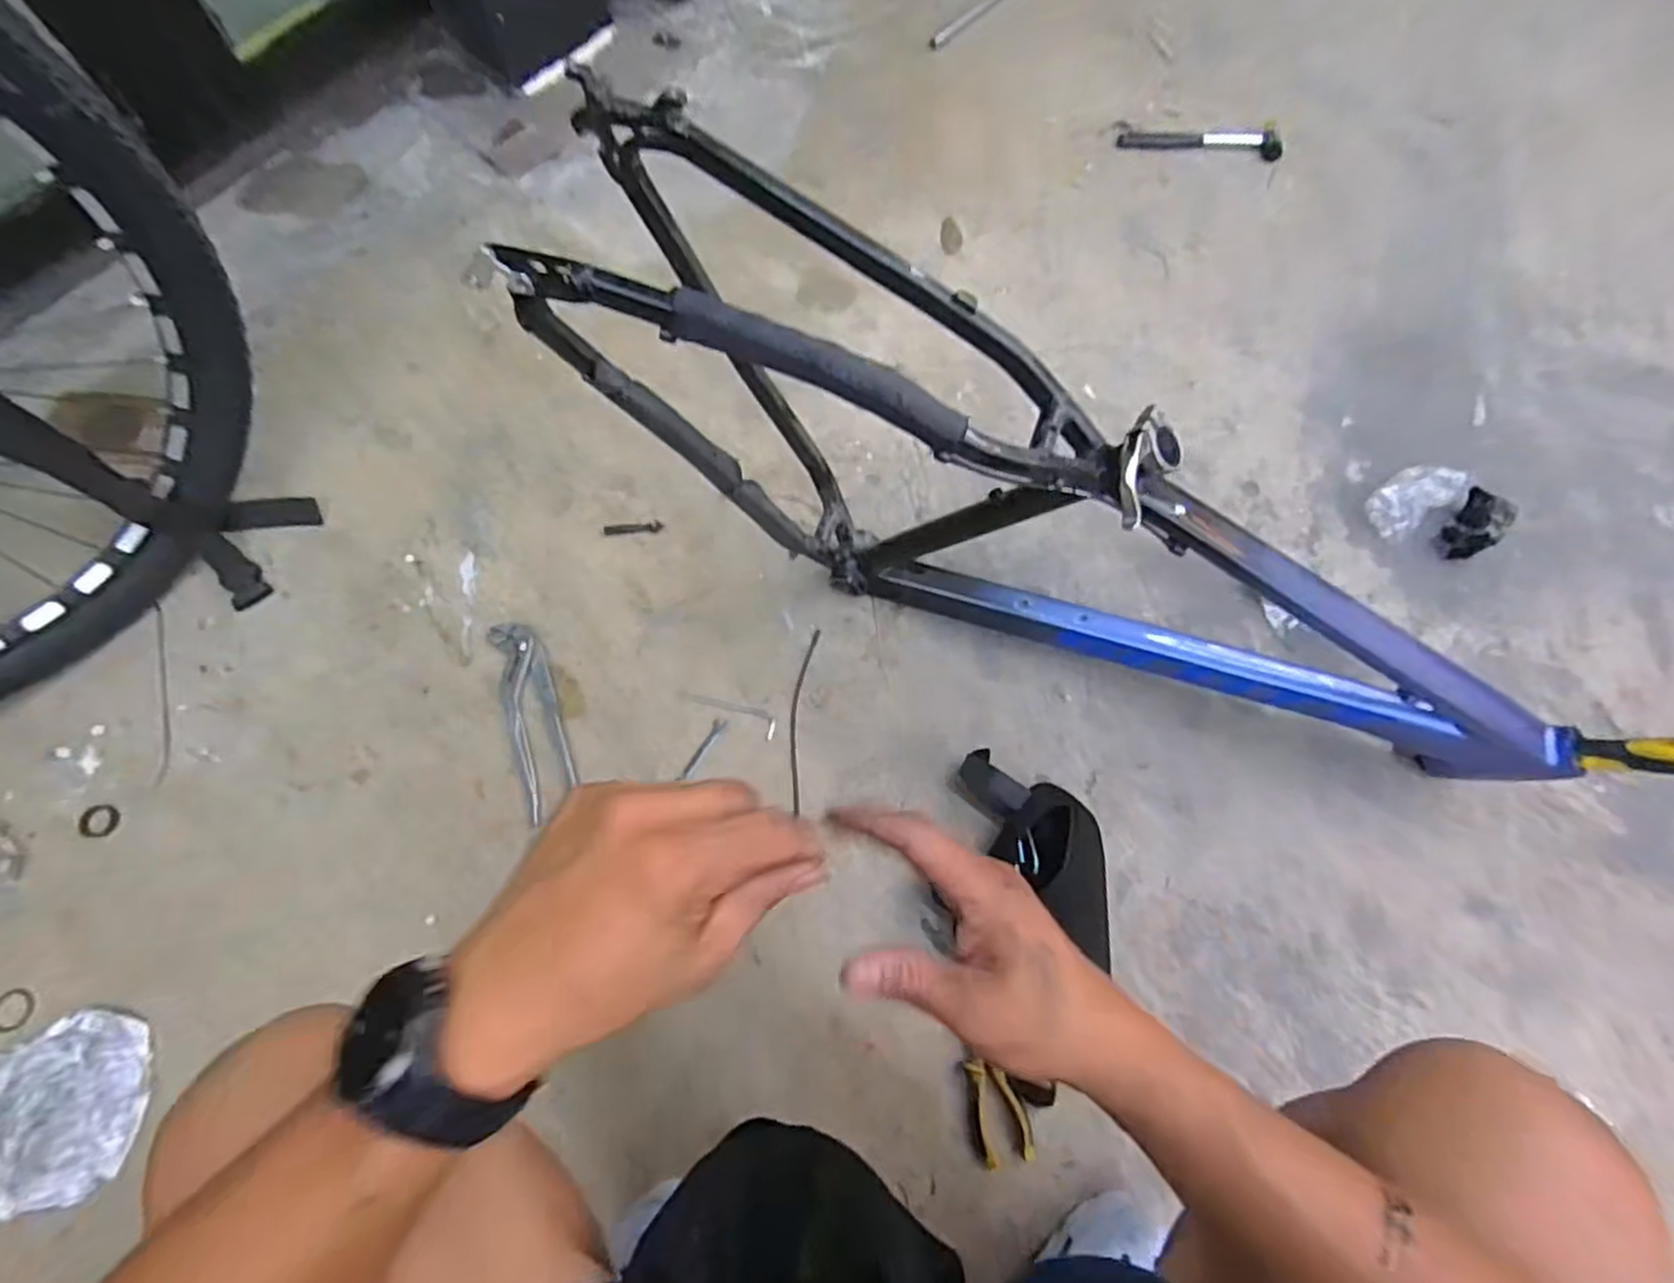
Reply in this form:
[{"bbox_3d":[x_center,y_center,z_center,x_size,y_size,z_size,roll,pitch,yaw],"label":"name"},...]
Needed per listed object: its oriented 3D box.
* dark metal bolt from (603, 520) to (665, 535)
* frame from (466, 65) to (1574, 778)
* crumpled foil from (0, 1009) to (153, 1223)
[{"bbox_3d":[-0.246,-0.137,0.925,0.071,0.006,0.015,-5,70,-4],"label":"dark metal bolt"},{"bbox_3d":[0.203,-0.090,0.746,0.981,0.384,0.160,26,69,-18],"label":"frame"},{"bbox_3d":[-0.710,0.428,0.697,0.159,0.033,0.152,1,70,-2],"label":"crumpled foil"}]

